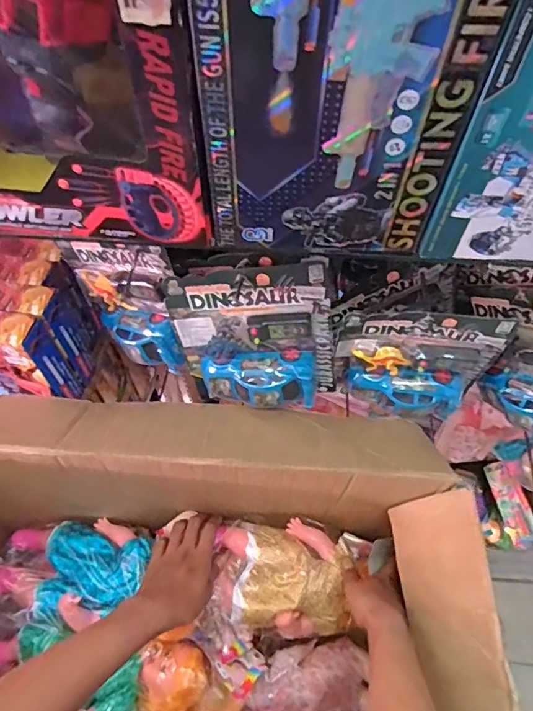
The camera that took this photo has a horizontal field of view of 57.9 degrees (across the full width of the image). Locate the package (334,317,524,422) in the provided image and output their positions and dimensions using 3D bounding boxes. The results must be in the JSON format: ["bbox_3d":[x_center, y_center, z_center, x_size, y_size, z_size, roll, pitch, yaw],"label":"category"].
[{"bbox_3d":[0.193,0.014,0.624,0.197,0.168,0.058,7,56,5],"label":"package"}]

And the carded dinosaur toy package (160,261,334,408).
[{"bbox_3d":[-0.019,-0.022,0.620,0.203,0.202,0.060,4,32,8],"label":"carded dinosaur toy package"}]

